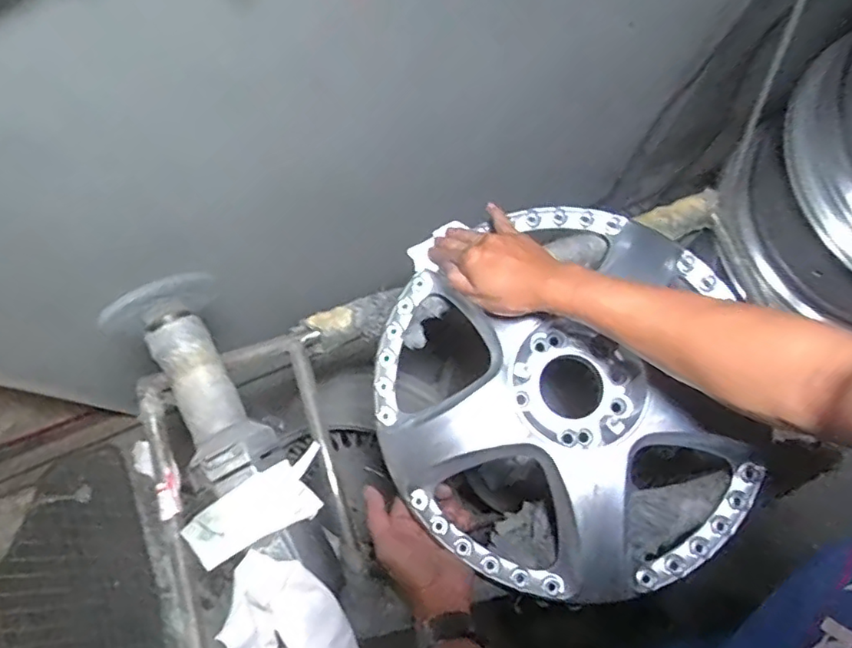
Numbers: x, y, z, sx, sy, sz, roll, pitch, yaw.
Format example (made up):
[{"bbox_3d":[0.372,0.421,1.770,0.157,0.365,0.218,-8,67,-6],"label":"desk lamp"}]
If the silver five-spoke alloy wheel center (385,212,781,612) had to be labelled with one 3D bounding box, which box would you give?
[{"bbox_3d":[0.140,0.070,0.604,0.368,0.055,0.402,0,74,0],"label":"silver five-spoke alloy wheel center"}]

